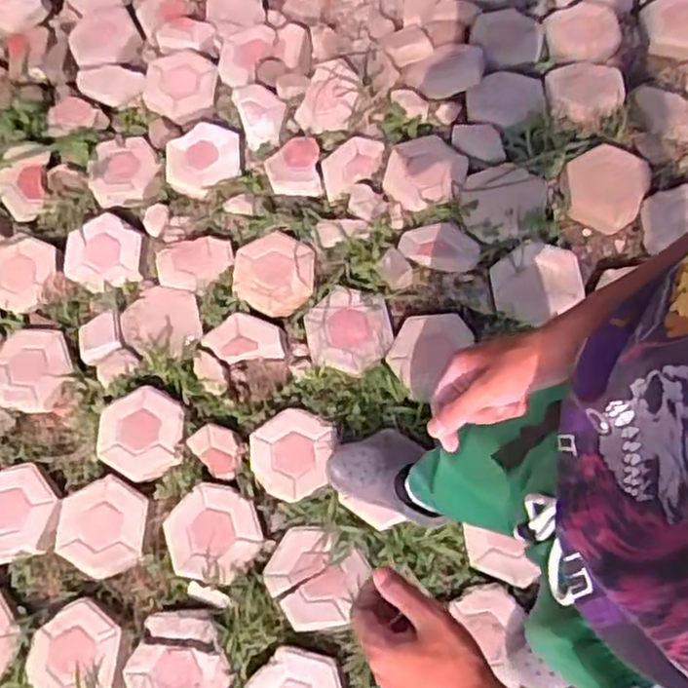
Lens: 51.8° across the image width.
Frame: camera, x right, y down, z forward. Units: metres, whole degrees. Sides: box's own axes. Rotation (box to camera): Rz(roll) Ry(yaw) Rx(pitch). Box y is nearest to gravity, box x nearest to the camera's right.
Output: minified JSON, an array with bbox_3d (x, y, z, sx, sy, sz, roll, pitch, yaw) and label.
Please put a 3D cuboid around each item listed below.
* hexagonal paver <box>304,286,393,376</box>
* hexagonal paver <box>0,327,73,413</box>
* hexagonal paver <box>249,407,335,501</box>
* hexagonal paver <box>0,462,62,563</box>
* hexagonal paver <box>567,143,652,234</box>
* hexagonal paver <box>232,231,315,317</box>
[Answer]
[{"bbox_3d":[0.010,-0.036,1.720,0.205,0.034,0.201,15,71,10],"label":"hexagonal paver"},{"bbox_3d":[-0.772,0.060,1.743,0.208,0.057,0.214,42,77,17],"label":"hexagonal paver"},{"bbox_3d":[-0.122,0.254,1.627,0.187,0.032,0.195,6,70,7],"label":"hexagonal paver"},{"bbox_3d":[-0.748,0.381,1.609,0.215,0.054,0.204,-13,69,-1],"label":"hexagonal paver"},{"bbox_3d":[0.643,-0.391,1.749,0.196,0.051,0.230,26,73,13],"label":"hexagonal paver"},{"bbox_3d":[-0.178,-0.178,1.785,0.207,0.054,0.214,2,69,5],"label":"hexagonal paver"}]

